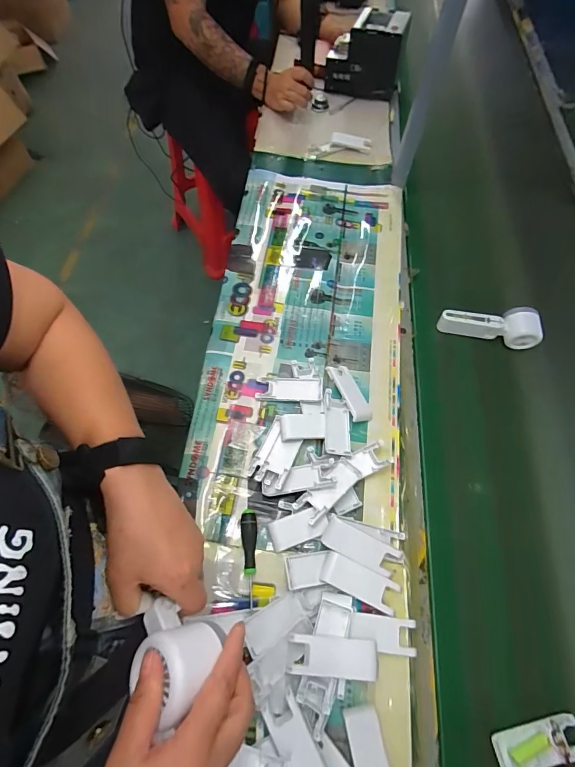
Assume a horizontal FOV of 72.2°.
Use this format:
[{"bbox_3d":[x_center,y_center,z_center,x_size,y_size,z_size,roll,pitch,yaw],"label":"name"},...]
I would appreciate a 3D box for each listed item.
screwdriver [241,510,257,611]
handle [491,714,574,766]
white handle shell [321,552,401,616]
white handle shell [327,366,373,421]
[{"bbox_3d":[-0.049,0.227,0.517,0.020,0.023,0.116,-3,63,-5],"label":"screwdriver"},{"bbox_3d":[0.290,0.419,0.455,0.103,0.015,0.039,-9,63,-8],"label":"handle"},{"bbox_3d":[0.093,0.257,0.509,0.099,0.018,0.038,23,64,9],"label":"white handle shell"},{"bbox_3d":[0.100,0.014,0.631,0.038,0.016,0.103,-19,65,-12],"label":"white handle shell"}]

